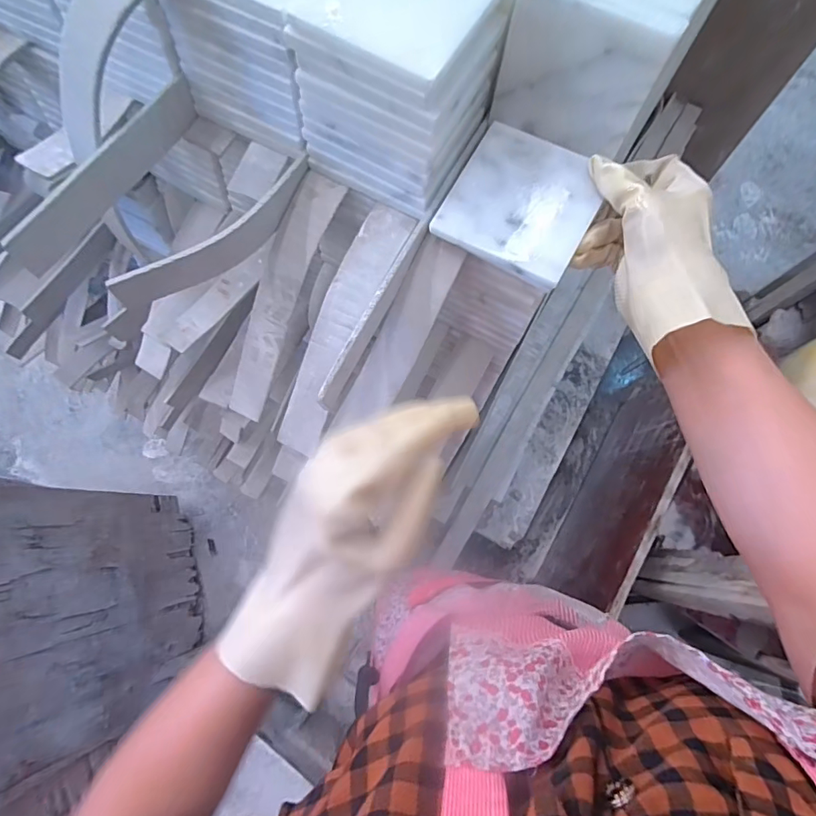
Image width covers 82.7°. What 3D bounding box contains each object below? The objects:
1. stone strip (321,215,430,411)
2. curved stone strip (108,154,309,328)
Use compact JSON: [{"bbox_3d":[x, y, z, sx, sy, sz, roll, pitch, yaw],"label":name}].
[{"bbox_3d":[-0.024,-0.069,0.334,0.012,0.030,0.153,25,75,6],"label":"stone strip"},{"bbox_3d":[-0.136,-0.124,0.344,0.169,0.032,0.020,-41,79,-11],"label":"curved stone strip"}]

